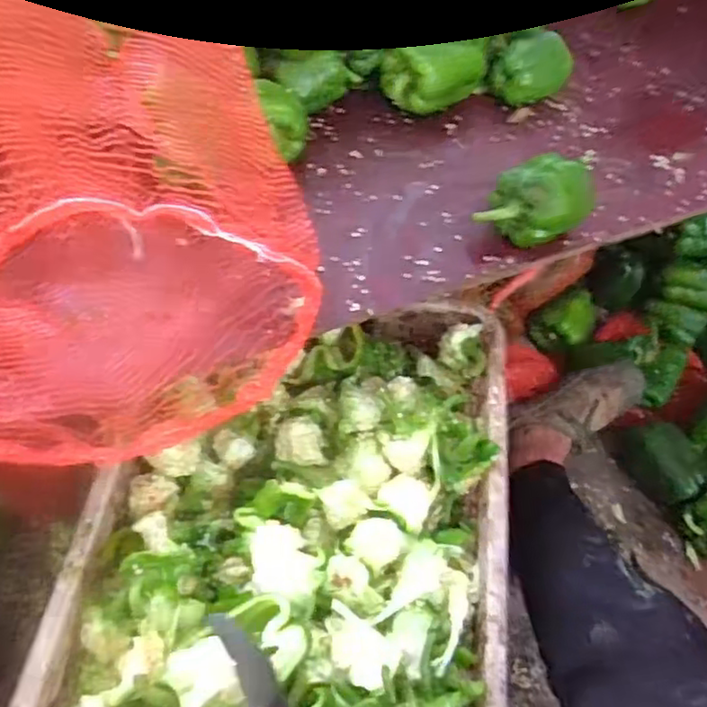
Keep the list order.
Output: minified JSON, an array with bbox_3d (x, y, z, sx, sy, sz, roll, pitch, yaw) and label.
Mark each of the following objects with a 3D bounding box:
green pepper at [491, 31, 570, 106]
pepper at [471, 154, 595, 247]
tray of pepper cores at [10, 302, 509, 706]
[{"bbox_3d":[0.209,-0.331,0.775,0.079,0.062,0.080,2,58,-3],"label":"green pepper"},{"bbox_3d":[0.183,-0.149,0.649,0.084,0.076,0.090,39,63,18],"label":"pepper"},{"bbox_3d":[-0.049,0.146,0.571,0.359,0.096,0.509,8,58,0],"label":"tray of pepper cores"}]

